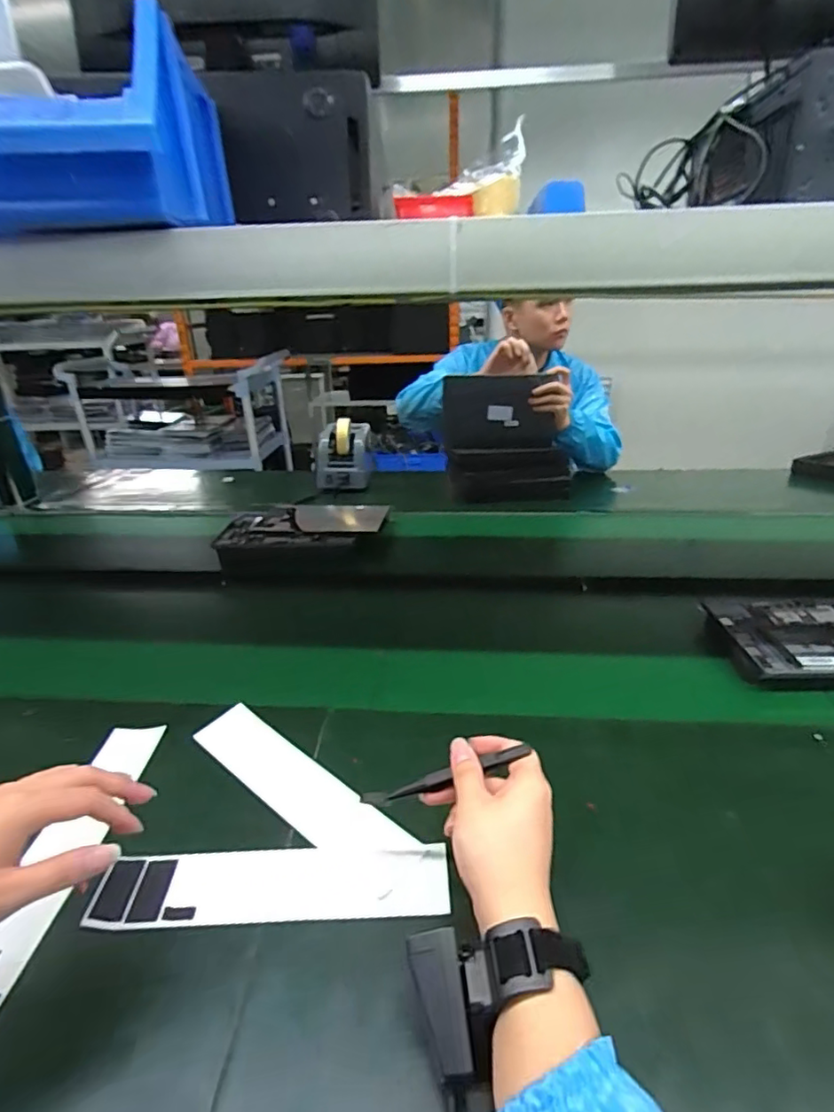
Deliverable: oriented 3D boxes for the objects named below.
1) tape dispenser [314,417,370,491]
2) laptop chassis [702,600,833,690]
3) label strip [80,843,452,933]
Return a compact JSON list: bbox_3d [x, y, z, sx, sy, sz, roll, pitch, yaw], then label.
[{"bbox_3d":[-0.183,-0.252,1.402,0.128,0.145,0.146,-2,24,0],"label":"tape dispenser"},{"bbox_3d":[0.506,0.109,0.698,0.265,0.027,0.177,-1,24,1],"label":"laptop chassis"},{"bbox_3d":[-0.110,0.255,0.445,0.264,0.006,0.059,-2,24,-1],"label":"label strip"}]

